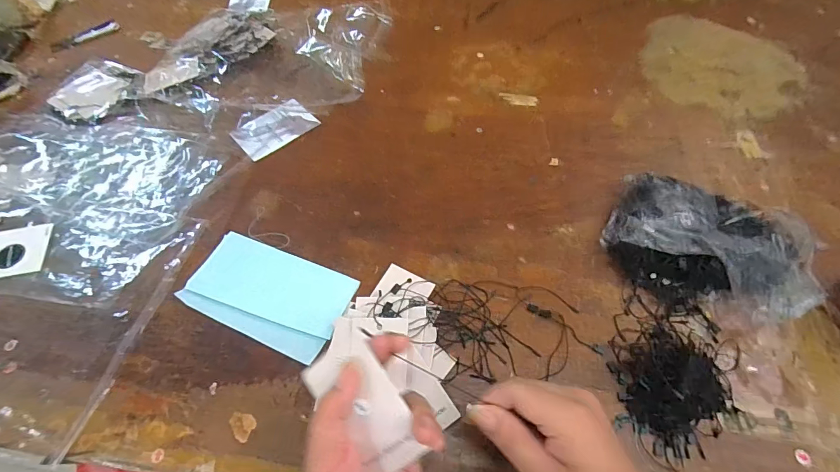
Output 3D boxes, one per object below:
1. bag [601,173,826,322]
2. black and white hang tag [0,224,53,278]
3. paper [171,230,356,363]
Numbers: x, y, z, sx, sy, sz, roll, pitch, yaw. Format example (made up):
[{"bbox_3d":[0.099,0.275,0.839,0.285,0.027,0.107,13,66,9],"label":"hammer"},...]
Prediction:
[{"bbox_3d":[0.272,0.003,0.377,0.174,0.081,0.131,32,65,20],"label":"bag"},{"bbox_3d":[-0.454,0.019,0.434,0.091,0.007,0.058,-12,64,-11],"label":"black and white hang tag"},{"bbox_3d":[-0.152,0.054,0.402,0.160,0.007,0.091,21,61,14],"label":"paper"}]

